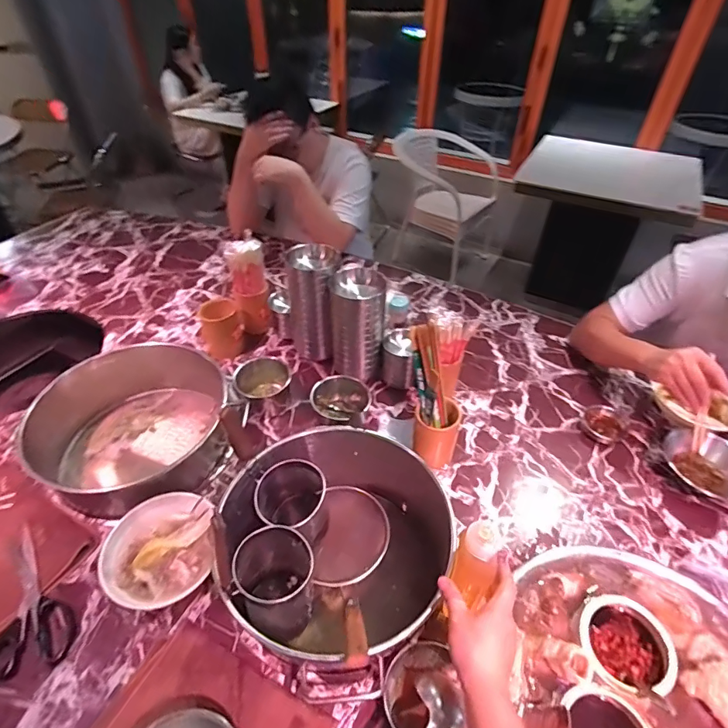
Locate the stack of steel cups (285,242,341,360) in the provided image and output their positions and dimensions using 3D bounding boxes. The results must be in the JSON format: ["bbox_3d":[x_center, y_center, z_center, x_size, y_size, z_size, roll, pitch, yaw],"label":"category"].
[{"bbox_3d":[-0.117,-0.131,1.009,0.110,0.269,0.095,3,42,0],"label":"stack of steel cups"}]

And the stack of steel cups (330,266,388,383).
[{"bbox_3d":[-0.015,-0.078,0.965,0.110,0.255,0.082,1,42,-2],"label":"stack of steel cups"}]

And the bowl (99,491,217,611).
[{"bbox_3d":[-0.316,0.290,0.698,0.156,0.071,0.171,-3,43,-6],"label":"bowl"}]

